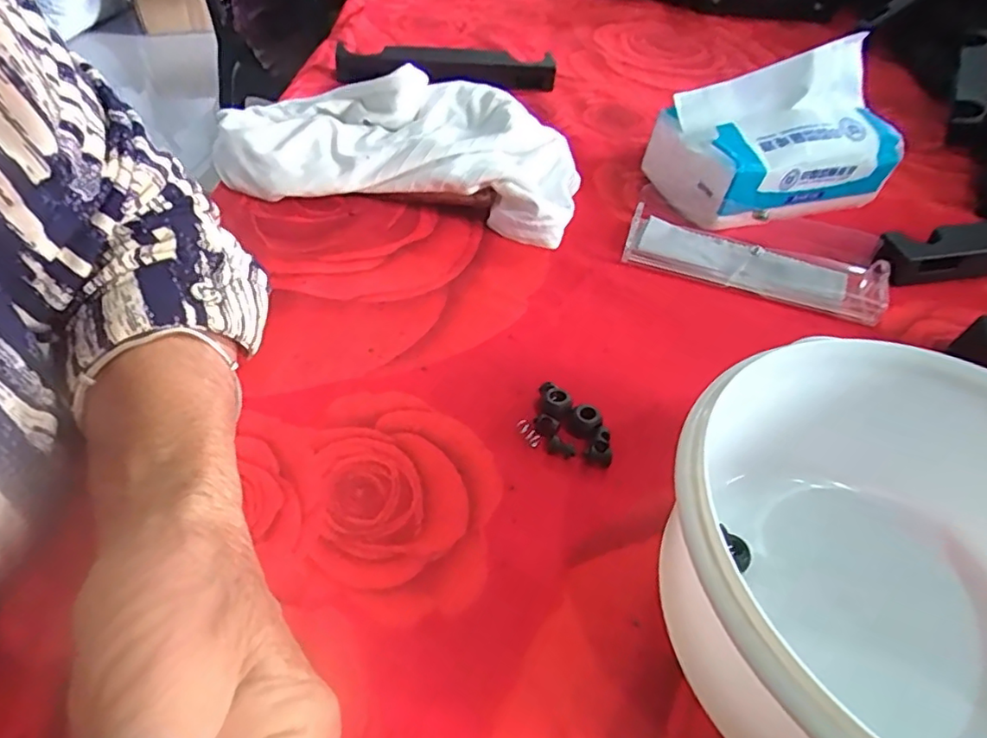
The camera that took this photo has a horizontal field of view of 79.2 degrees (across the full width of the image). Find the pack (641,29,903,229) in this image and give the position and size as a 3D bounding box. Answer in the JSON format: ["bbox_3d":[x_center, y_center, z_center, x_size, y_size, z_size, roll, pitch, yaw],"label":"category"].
[{"bbox_3d":[0.204,-0.169,0.427,0.156,0.091,0.104,-16,49,-21],"label":"pack"}]

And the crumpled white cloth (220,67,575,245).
[{"bbox_3d":[-0.060,-0.152,0.401,0.233,0.063,0.108,8,46,0],"label":"crumpled white cloth"}]

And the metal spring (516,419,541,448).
[{"bbox_3d":[0.016,0.029,0.278,0.006,0.004,0.014,-28,56,-30],"label":"metal spring"}]

